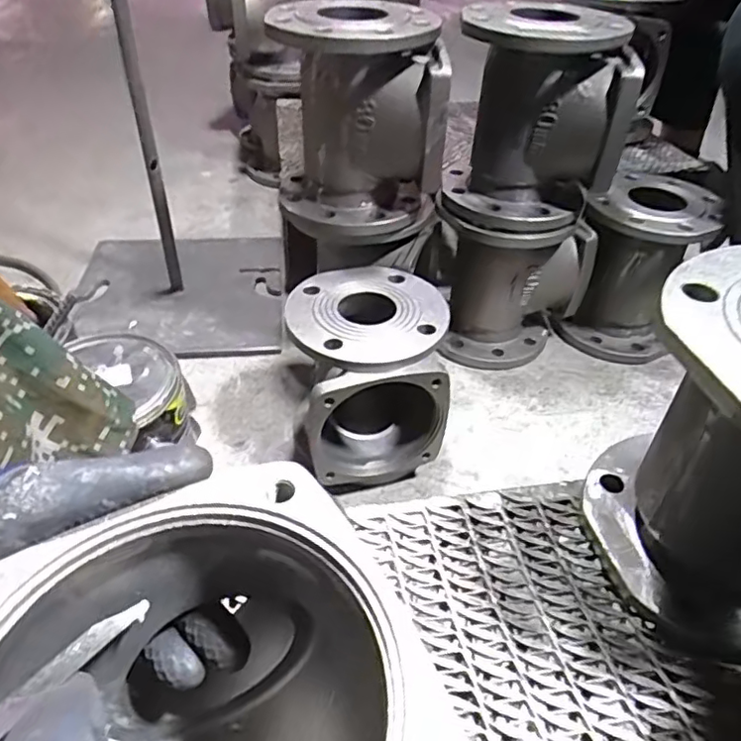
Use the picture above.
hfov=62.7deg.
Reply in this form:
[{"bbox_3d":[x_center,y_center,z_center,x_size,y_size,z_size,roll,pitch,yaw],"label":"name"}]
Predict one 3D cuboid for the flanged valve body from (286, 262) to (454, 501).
[{"bbox_3d":[-0.004,0.006,0.731,0.165,0.188,0.187,-8,42,-12],"label":"flanged valve body"}]

